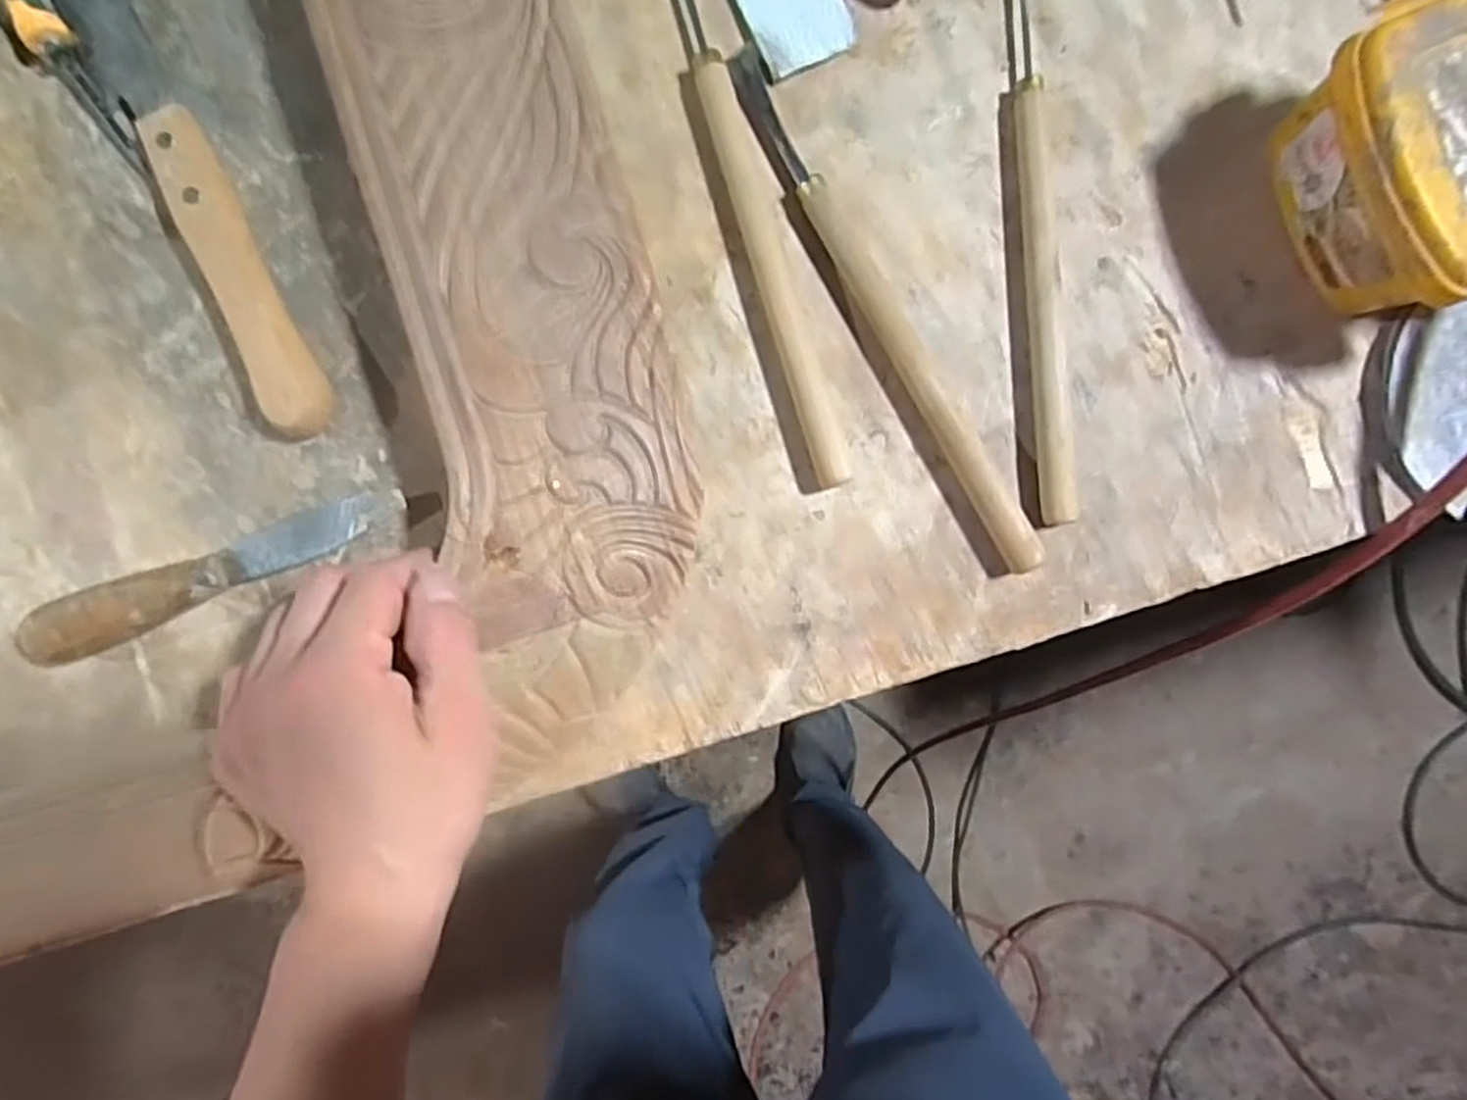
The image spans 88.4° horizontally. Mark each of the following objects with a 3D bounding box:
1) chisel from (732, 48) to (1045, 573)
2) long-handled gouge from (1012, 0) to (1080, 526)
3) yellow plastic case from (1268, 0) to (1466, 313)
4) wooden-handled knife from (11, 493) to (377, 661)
[{"bbox_3d":[0.065,-0.102,0.324,0.017,0.017,0.248,-30,91,1],"label":"chisel"},{"bbox_3d":[0.133,-0.132,0.326,0.015,0.018,0.238,-4,92,1],"label":"long-handled gouge"},{"bbox_3d":[0.268,-0.146,0.297,0.074,0.066,0.114,-27,91,1],"label":"yellow plastic case"},{"bbox_3d":[-0.228,0.012,0.326,0.154,0.022,0.023,-22,91,1],"label":"wooden-handled knife"}]

